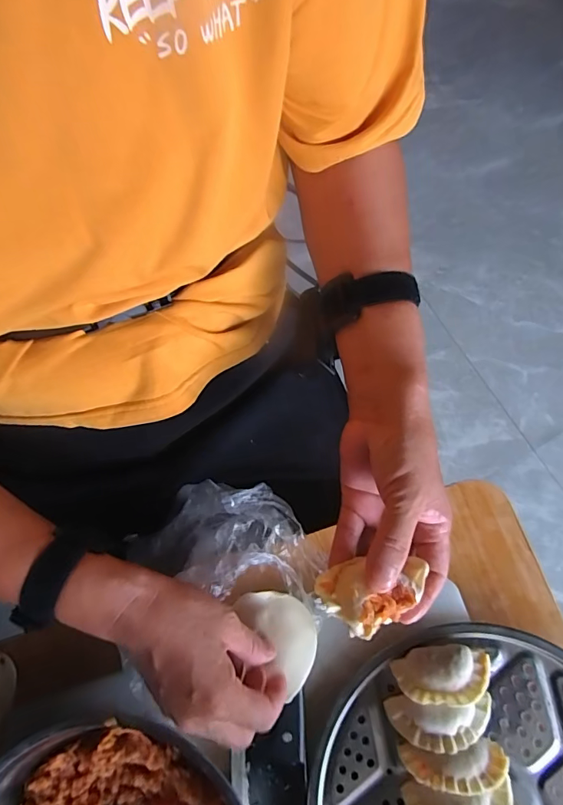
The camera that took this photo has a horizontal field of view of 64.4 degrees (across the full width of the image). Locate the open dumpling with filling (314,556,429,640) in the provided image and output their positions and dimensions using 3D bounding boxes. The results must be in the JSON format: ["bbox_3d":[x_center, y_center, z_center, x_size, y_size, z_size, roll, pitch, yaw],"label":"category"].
[{"bbox_3d":[0.058,0.114,0.272,0.066,0.028,0.039,-20,78,-4],"label":"open dumpling with filling"}]

